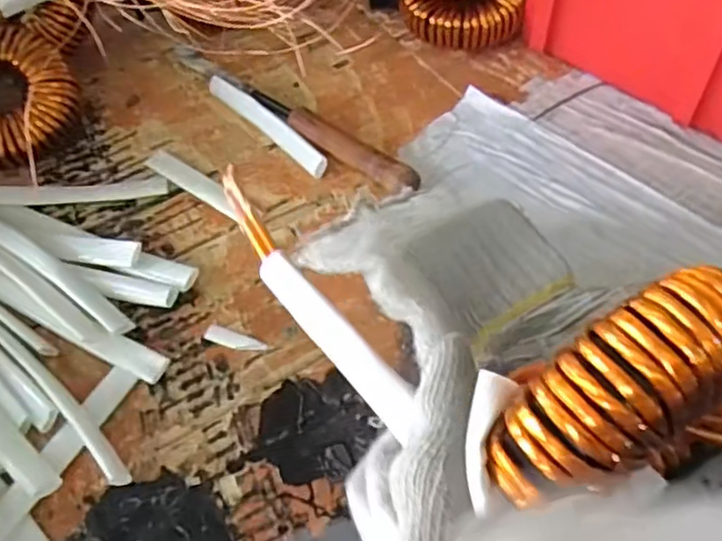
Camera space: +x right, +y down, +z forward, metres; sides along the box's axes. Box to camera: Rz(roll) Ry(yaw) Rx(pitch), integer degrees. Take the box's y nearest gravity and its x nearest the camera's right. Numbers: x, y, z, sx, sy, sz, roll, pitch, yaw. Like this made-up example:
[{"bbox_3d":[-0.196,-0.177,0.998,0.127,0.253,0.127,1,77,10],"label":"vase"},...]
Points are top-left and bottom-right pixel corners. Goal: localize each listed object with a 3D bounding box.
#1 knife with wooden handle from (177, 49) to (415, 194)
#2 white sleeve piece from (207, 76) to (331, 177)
[{"bbox_3d":[-0.063,-0.129,0.545,0.273,0.026,0.021,36,64,25],"label":"knife with wooden handle"},{"bbox_3d":[-0.076,-0.119,0.543,0.016,0.016,0.144,-37,61,-20],"label":"white sleeve piece"}]

